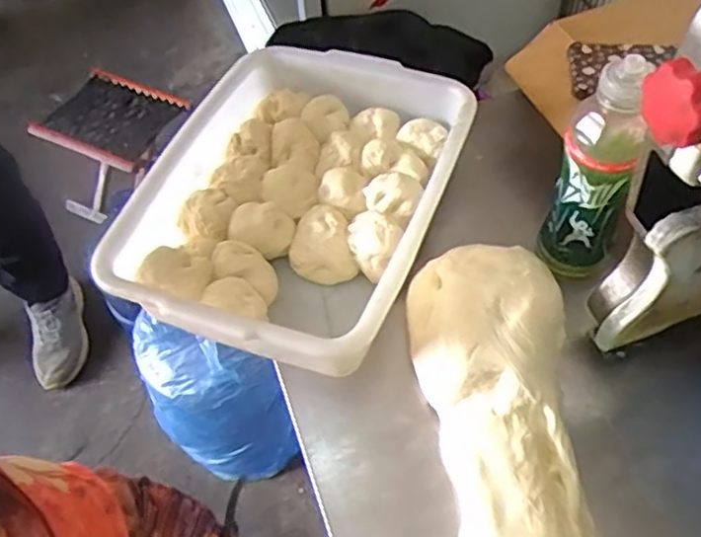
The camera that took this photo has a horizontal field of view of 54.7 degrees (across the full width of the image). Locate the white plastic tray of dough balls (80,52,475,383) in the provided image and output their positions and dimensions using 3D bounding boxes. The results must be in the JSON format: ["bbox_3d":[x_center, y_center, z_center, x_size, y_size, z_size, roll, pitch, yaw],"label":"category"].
[{"bbox_3d":[-0.050,-0.070,0.679,0.264,0.098,0.366,19,56,14],"label":"white plastic tray of dough balls"}]

